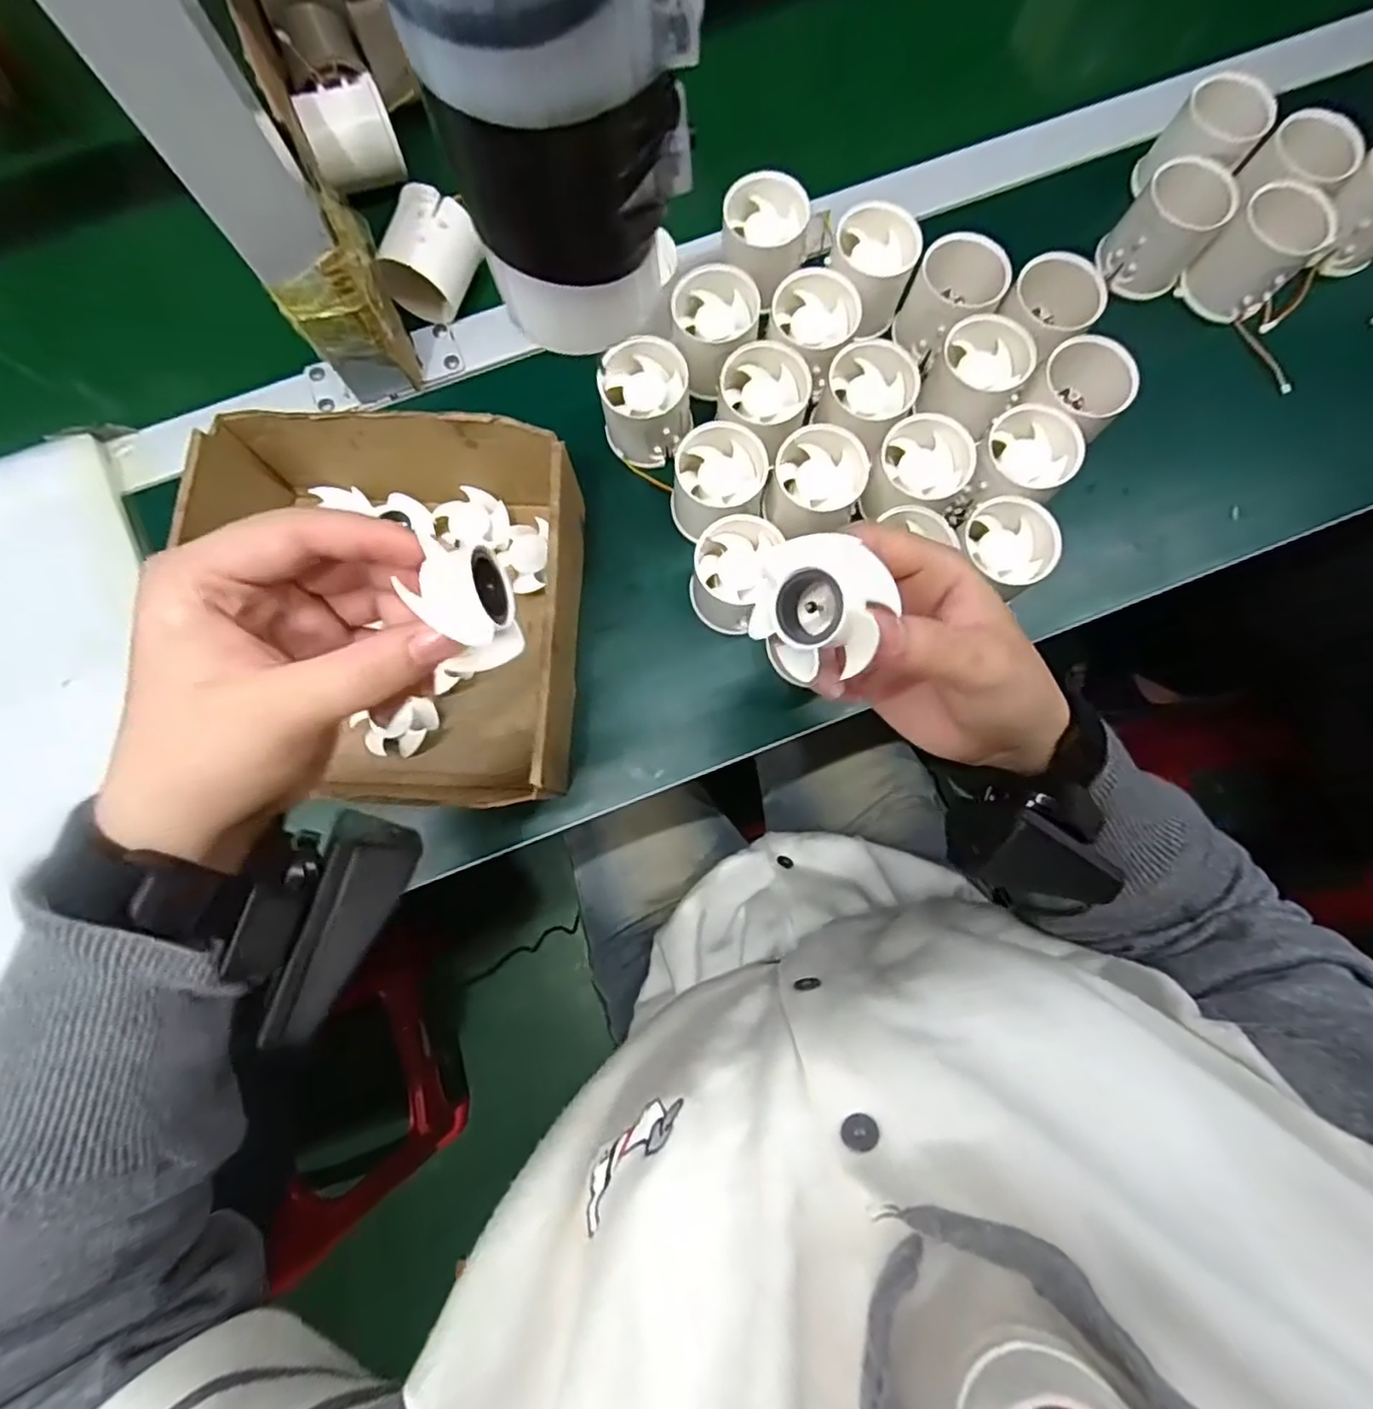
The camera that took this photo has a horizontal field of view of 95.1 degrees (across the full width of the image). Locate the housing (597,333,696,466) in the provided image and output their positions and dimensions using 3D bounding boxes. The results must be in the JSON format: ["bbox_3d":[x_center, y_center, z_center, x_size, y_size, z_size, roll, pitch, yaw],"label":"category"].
[{"bbox_3d":[-0.025,-0.183,0.379,0.051,0.042,0.059,-9,80,-2],"label":"housing"}]

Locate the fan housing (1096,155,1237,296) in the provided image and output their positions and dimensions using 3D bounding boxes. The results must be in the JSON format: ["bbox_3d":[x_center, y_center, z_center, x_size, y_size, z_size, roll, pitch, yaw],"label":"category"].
[{"bbox_3d":[0.308,-0.305,0.408,0.054,0.057,0.052,0,80,0],"label":"fan housing"}]

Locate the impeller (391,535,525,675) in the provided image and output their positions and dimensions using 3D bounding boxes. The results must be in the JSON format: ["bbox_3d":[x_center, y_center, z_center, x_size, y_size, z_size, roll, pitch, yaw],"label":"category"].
[{"bbox_3d":[-0.062,-0.027,0.179,0.020,0.033,0.036,-15,80,-3],"label":"impeller"}]

